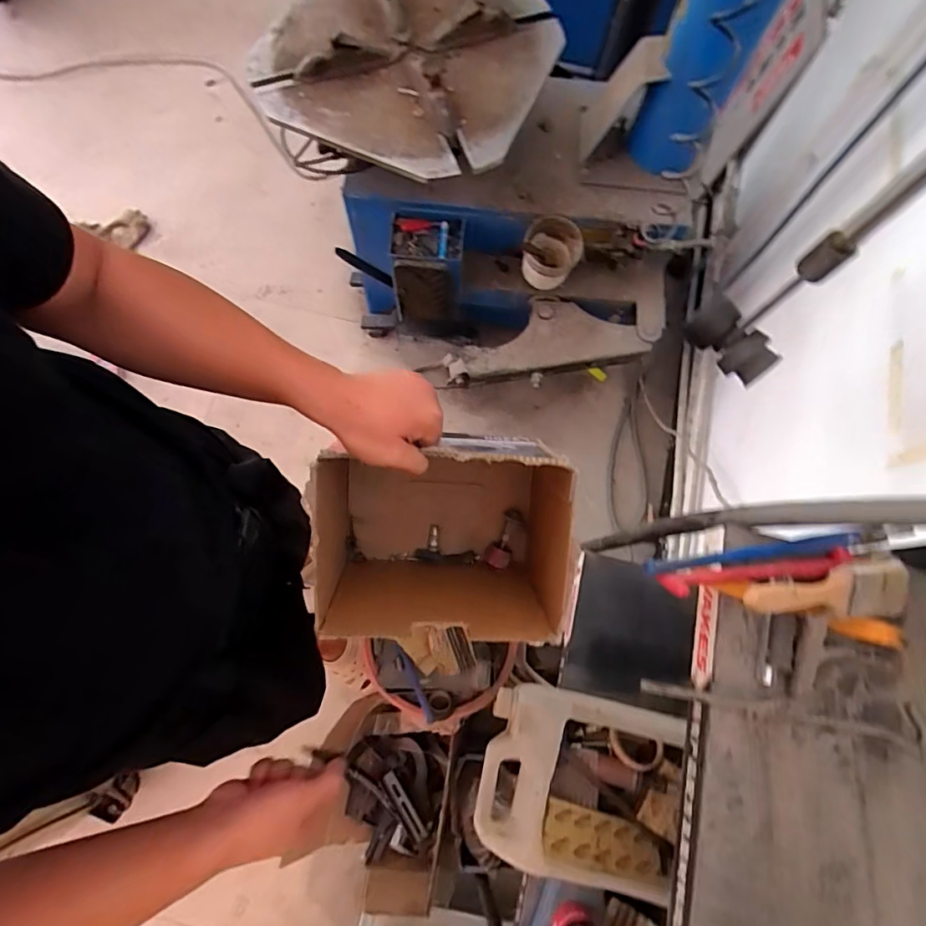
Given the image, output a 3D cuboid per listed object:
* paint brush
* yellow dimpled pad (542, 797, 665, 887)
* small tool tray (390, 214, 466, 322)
[{"bbox_3d":[0.345,0.121,0.485,0.189,0.012,0.055,2,87,-15],"label":"paint brush"},{"bbox_3d":[0.203,0.540,0.734,0.189,0.059,0.063,18,75,3],"label":"yellow dimpled pad"},{"bbox_3d":[-0.083,-0.441,1.214,0.153,0.226,0.140,6,75,-1],"label":"small tool tray"}]

